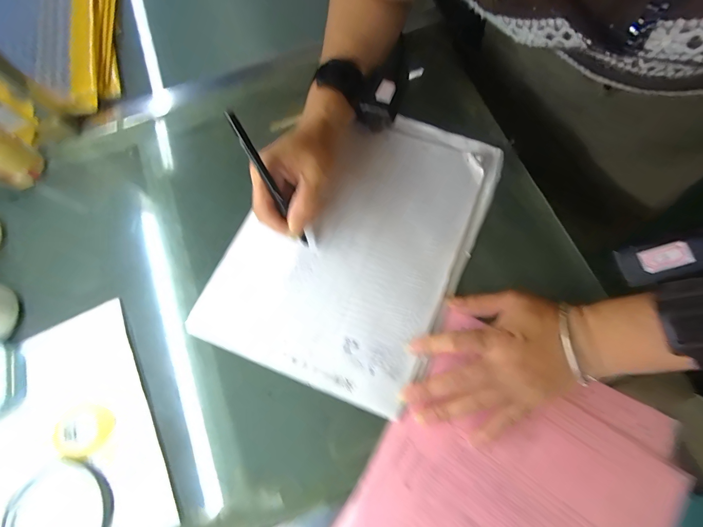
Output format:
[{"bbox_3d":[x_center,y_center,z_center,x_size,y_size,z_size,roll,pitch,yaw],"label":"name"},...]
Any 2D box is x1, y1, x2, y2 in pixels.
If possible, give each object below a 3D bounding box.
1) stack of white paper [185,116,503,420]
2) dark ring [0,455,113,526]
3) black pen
[{"bbox_3d":[0.004,-0.027,0.351,0.219,0.012,0.295,23,74,8],"label":"stack of white paper"},{"bbox_3d":[-0.248,0.218,0.285,0.090,0.009,0.090,0,72,1],"label":"dark ring"},{"bbox_3d":[-0.070,-0.068,0.304,0.009,0.136,0.007,-33,34,-9],"label":"black pen"}]

